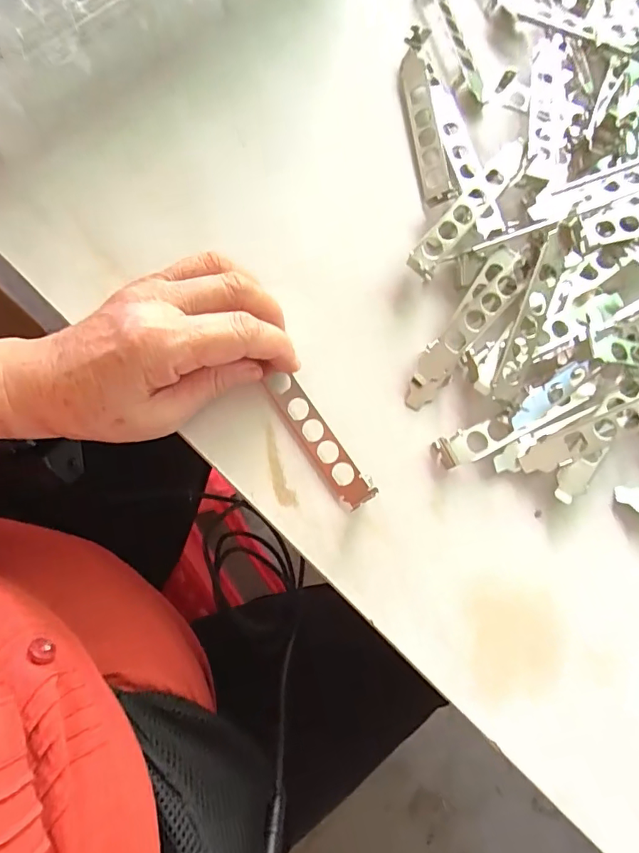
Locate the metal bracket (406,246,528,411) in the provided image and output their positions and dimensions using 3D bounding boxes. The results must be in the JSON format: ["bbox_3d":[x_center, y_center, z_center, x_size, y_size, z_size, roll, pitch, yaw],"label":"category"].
[{"bbox_3d":[0.092,-0.061,0.306,0.026,0.014,0.117,36,78,4],"label":"metal bracket"}]

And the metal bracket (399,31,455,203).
[{"bbox_3d":[0.071,-0.209,0.333,0.020,0.018,0.131,-5,79,-5],"label":"metal bracket"}]

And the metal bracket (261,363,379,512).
[{"bbox_3d":[-0.002,0.007,0.287,0.020,0.009,0.094,-35,84,-7],"label":"metal bracket"}]

